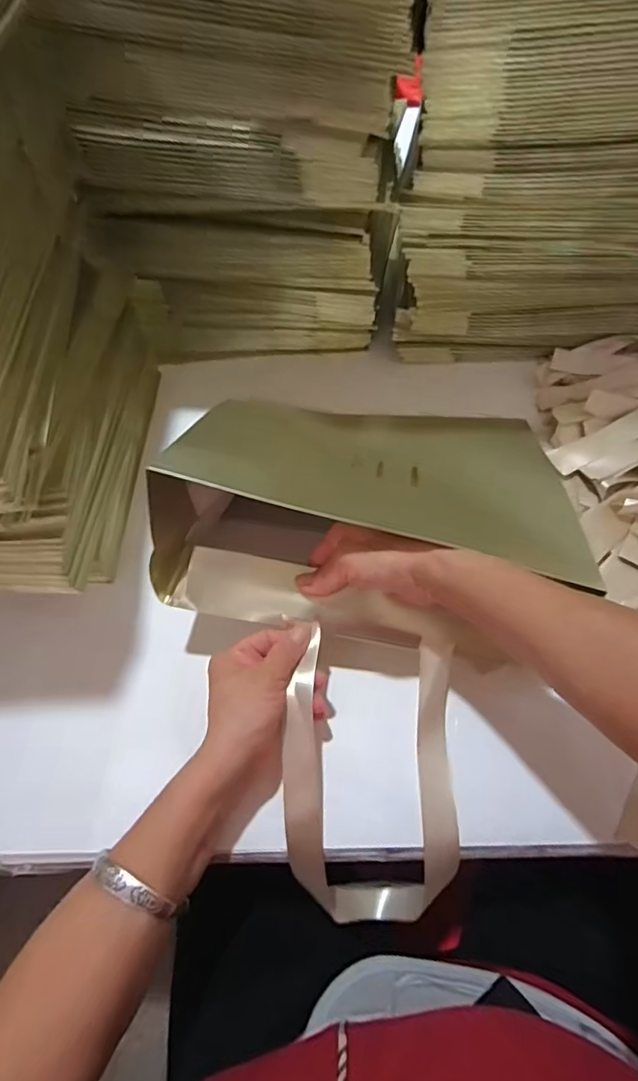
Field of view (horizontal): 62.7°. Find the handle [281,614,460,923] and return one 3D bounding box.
[{"bbox_3d":[0.040,0.178,0.386,0.120,0.049,0.210,0,87,-5],"label":"handle"}]

